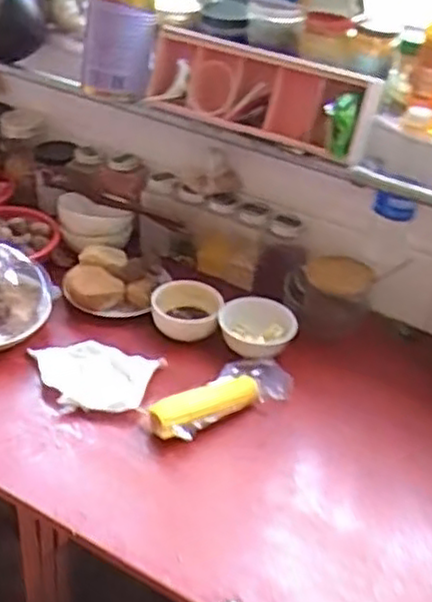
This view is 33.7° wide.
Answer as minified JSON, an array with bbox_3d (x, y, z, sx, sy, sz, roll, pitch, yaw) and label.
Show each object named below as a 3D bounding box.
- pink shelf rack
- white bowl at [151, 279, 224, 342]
[{"bbox_3d":[0.053,-0.296,1.019,0.329,0.097,0.077,21,39,20],"label":"pink shelf rack"},{"bbox_3d":[-0.045,0.013,1.085,0.104,0.042,0.104,3,36,-2],"label":"white bowl"}]

